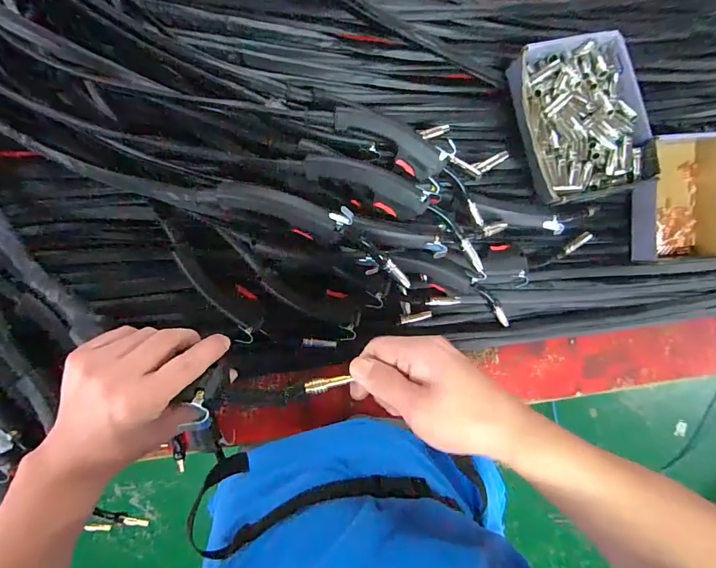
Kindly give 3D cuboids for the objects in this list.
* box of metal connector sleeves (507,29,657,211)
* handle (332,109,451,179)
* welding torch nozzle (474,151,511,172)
[{"bbox_3d":[0.348,-0.266,0.651,0.189,0.054,0.253,-14,91,-8],"label":"box of metal connector sleeves"},{"bbox_3d":[0.047,-0.200,0.573,0.159,0.031,0.059,28,85,-7],"label":"handle"},{"bbox_3d":[0.200,-0.184,0.623,0.061,0.011,0.016,-30,93,-9],"label":"welding torch nozzle"}]

